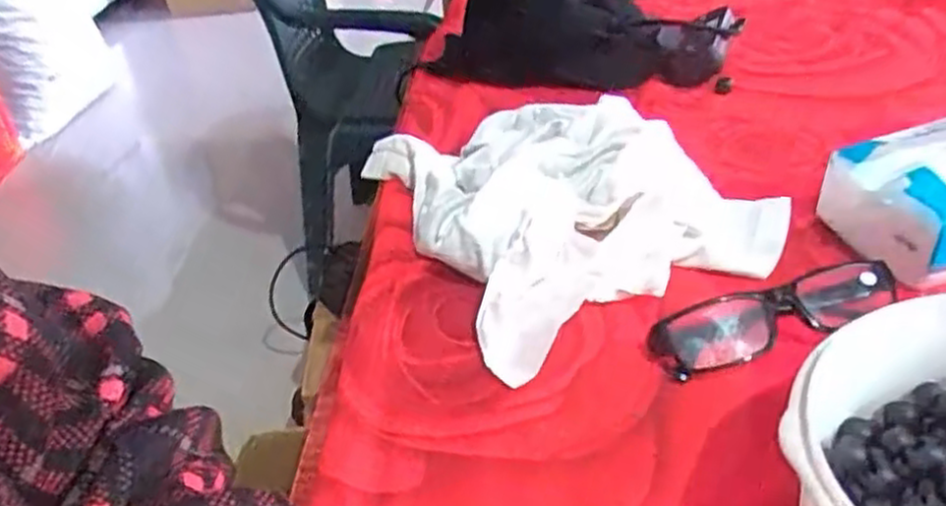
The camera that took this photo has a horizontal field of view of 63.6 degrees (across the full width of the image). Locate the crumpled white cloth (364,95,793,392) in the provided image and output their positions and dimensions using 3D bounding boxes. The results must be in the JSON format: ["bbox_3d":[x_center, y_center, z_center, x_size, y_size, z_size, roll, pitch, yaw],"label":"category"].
[{"bbox_3d":[0.058,-0.049,0.515,0.225,0.057,0.255,-20,37,-19],"label":"crumpled white cloth"}]

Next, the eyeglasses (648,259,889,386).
[{"bbox_3d":[0.160,0.035,0.403,0.128,0.029,0.035,-10,34,-5],"label":"eyeglasses"}]

